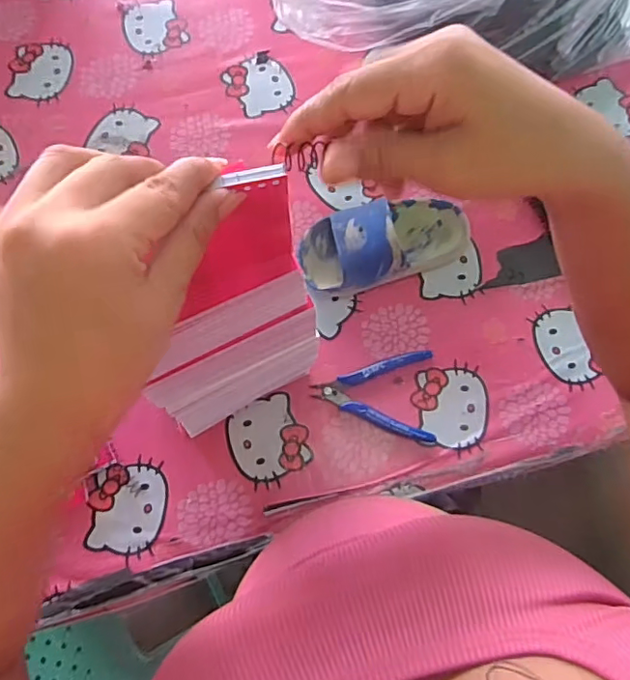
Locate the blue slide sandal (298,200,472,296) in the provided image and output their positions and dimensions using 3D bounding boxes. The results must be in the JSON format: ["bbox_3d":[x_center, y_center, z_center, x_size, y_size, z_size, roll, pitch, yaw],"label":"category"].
[{"bbox_3d":[0.071,-0.102,0.543,0.172,0.059,0.079,-16,75,-4],"label":"blue slide sandal"}]

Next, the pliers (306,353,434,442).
[{"bbox_3d":[0.056,0.050,0.523,0.114,0.012,0.085,4,75,1],"label":"pliers"}]

